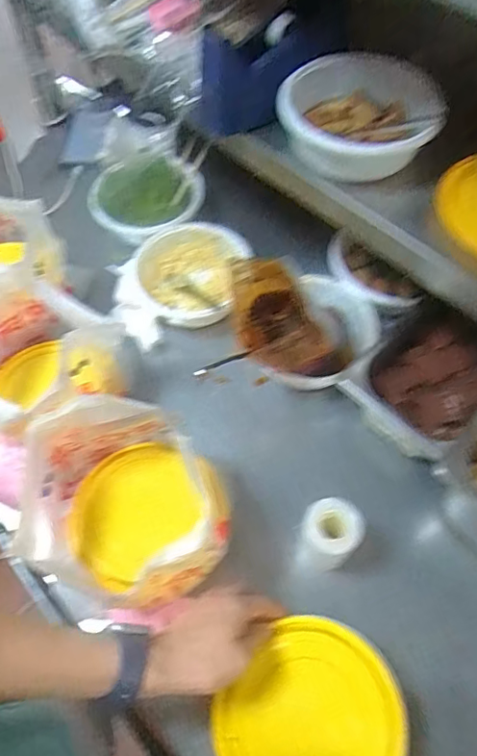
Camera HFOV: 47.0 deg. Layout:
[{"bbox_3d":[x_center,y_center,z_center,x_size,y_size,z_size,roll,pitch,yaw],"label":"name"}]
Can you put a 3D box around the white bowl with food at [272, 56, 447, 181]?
[{"bbox_3d":[0.132,-0.289,0.609,0.169,0.055,0.156,-1,59,1],"label":"white bowl with food"}]

